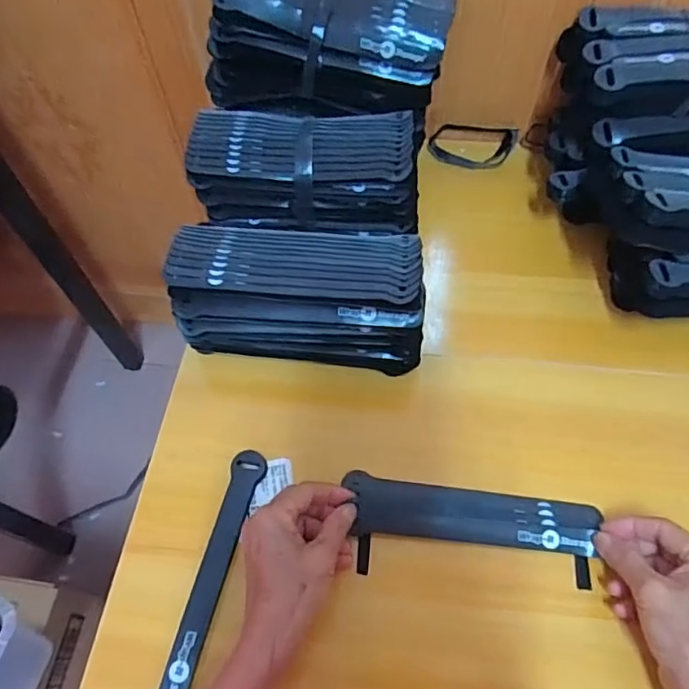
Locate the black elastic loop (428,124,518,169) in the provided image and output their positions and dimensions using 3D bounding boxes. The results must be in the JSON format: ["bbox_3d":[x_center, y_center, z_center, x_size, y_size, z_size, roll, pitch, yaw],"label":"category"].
[{"bbox_3d":[0.148,-0.228,0.631,0.097,0.011,0.052,8,82,5],"label":"black elastic loop"}]

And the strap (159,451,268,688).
[{"bbox_3d":[-0.099,0.172,0.397,0.025,0.014,0.198,11,61,9],"label":"strap"}]

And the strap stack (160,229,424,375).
[{"bbox_3d":[-0.036,-0.036,0.470,0.199,0.103,0.083,3,60,5],"label":"strap stack"}]

